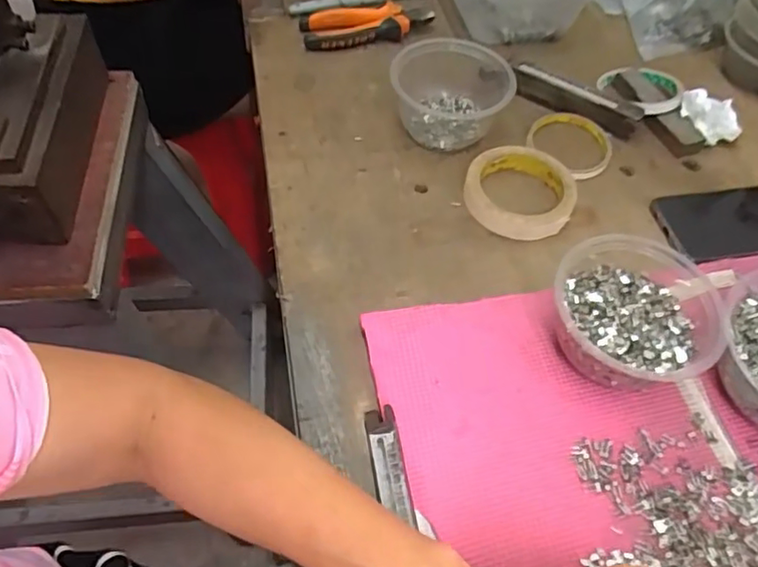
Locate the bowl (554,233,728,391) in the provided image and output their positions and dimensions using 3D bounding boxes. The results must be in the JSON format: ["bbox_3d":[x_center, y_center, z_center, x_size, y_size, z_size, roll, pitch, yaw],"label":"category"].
[{"bbox_3d":[0.183,0.023,0.443,0.109,0.063,0.113,1,55,-2],"label":"bowl"}]

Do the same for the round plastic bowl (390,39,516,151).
[{"bbox_3d":[0.069,-0.185,0.589,0.115,0.060,0.096,7,55,3],"label":"round plastic bowl"}]

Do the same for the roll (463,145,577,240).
[{"bbox_3d":[0.129,-0.086,0.550,0.096,0.019,0.093,1,55,-2],"label":"roll"}]

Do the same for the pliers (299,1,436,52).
[{"bbox_3d":[-0.014,-0.290,0.677,0.144,0.027,0.053,-11,56,-10],"label":"pliers"}]

